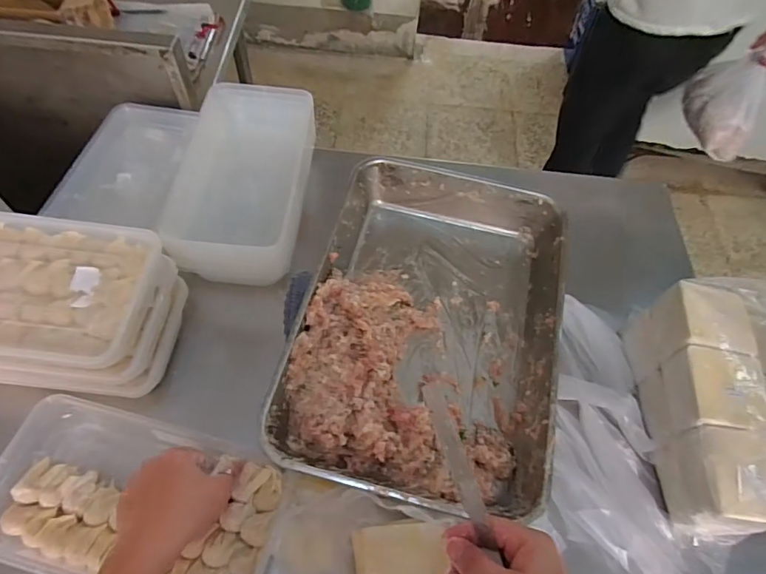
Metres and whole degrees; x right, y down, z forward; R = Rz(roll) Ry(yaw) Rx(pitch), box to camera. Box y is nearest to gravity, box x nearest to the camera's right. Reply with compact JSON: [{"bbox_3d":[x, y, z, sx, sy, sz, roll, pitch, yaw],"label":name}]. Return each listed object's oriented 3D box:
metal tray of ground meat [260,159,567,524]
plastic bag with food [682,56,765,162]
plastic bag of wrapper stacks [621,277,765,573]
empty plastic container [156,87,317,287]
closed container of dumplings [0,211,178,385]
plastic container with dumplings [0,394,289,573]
[{"bbox_3d":[0.062,0.045,0.659,0.333,0.085,0.471,14,59,4],"label":"metal tray of ground meat"},{"bbox_3d":[0.952,-0.523,1.323,0.071,0.209,0.260,0,59,-4],"label":"plastic bag with food"},{"bbox_3d":[0.453,0.135,0.536,0.215,0.190,0.289,4,59,-2],"label":"plastic bag of wrapper stacks"},{"bbox_3d":[-0.211,-0.170,0.728,0.179,0.085,0.332,4,59,-1],"label":"empty plastic container"},{"bbox_3d":[-0.436,0.002,0.555,0.331,0.068,0.178,8,59,0],"label":"closed container of dumplings"},{"bbox_3d":[-0.280,0.255,0.559,0.320,0.079,0.177,13,59,4],"label":"plastic container with dumplings"}]

